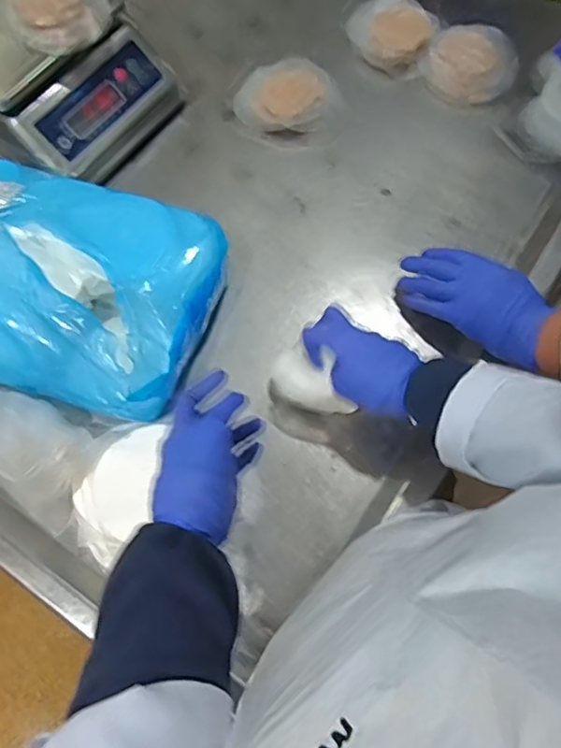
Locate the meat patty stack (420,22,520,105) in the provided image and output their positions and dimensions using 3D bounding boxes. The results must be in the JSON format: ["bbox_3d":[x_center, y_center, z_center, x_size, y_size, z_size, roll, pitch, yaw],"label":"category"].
[{"bbox_3d":[0.271,-0.441,0.822,0.133,0.033,0.126,-38,70,-13],"label":"meat patty stack"}]

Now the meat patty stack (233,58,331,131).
[{"bbox_3d":[0.002,-0.390,0.804,0.125,0.027,0.111,3,66,4],"label":"meat patty stack"}]

